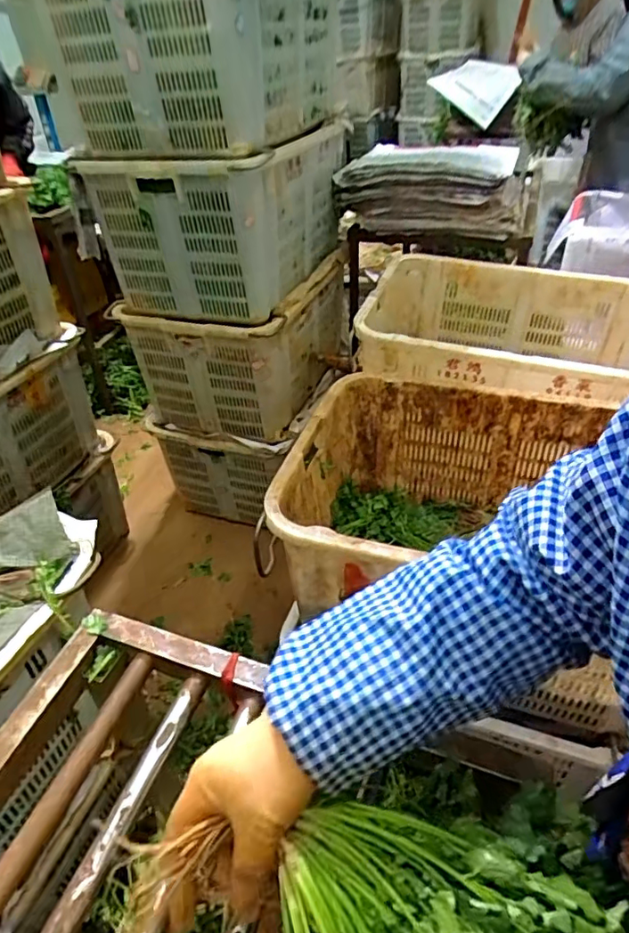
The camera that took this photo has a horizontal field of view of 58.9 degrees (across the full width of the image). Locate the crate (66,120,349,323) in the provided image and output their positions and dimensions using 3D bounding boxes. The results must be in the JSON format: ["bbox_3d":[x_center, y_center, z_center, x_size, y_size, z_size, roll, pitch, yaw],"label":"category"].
[{"bbox_3d":[-0.204,-0.679,1.503,0.427,0.359,0.661,11,41,18],"label":"crate"}]

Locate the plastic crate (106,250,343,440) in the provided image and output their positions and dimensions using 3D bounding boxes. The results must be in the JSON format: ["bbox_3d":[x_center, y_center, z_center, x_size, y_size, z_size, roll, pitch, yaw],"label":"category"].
[{"bbox_3d":[-0.204,-0.393,1.694,0.486,0.360,0.580,8,40,14],"label":"plastic crate"}]

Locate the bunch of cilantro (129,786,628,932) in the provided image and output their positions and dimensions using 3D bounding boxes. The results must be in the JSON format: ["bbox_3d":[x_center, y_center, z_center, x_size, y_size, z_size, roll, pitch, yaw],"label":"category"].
[{"bbox_3d":[0.042,0.280,0.331,0.279,0.058,0.138,-7,39,-3],"label":"bunch of cilantro"}]

